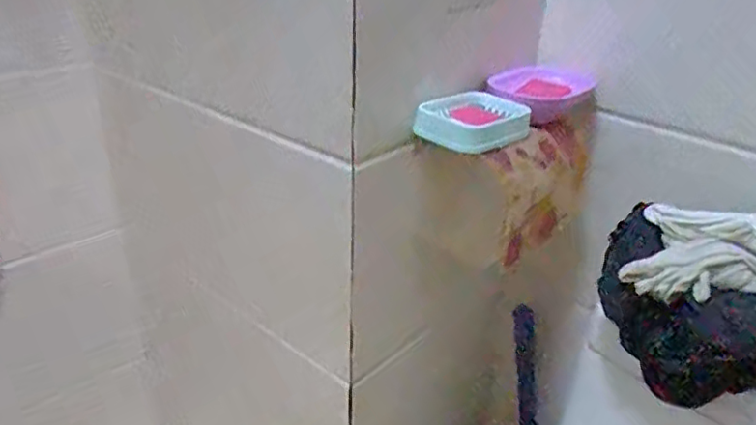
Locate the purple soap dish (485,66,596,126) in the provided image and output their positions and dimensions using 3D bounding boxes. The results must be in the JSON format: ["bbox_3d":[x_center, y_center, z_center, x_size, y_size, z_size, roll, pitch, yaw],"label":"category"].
[{"bbox_3d":[0.214,-0.155,0.778,0.143,0.041,0.089,-14,30,-28],"label":"purple soap dish"}]

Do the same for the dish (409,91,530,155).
[{"bbox_3d":[0.105,-0.102,0.679,0.086,0.036,0.128,22,33,36],"label":"dish"}]

